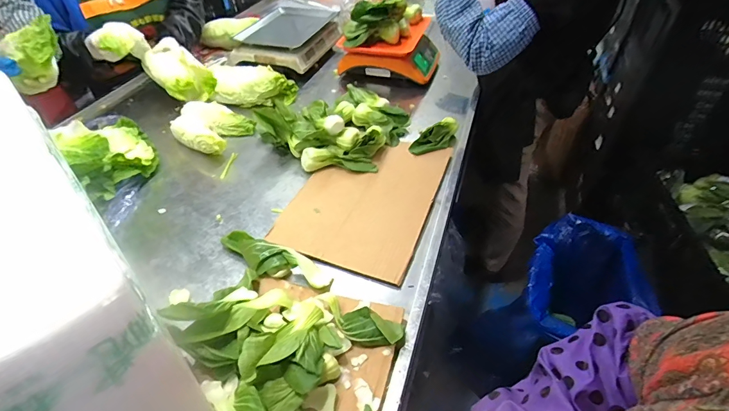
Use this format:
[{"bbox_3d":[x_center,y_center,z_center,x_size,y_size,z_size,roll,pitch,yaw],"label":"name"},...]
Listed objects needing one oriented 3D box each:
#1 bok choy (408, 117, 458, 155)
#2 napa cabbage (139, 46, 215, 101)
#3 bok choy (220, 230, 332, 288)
[{"bbox_3d":[0.185,-0.167,0.957,0.153,0.057,0.062,-26,49,-23],"label":"bok choy"},{"bbox_3d":[-0.532,-0.377,1.100,0.129,0.107,0.191,-33,52,-28],"label":"napa cabbage"},{"bbox_3d":[-0.170,0.095,0.700,0.235,0.043,0.070,16,47,18],"label":"bok choy"}]

